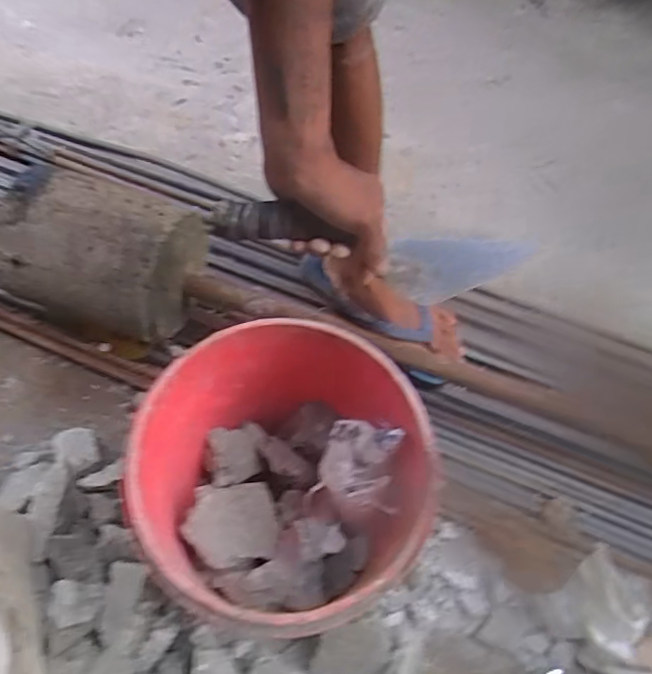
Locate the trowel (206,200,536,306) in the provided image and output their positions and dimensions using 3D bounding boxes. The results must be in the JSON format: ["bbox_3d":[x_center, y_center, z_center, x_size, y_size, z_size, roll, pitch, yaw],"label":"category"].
[{"bbox_3d":[0.039,-0.065,0.472,0.257,0.063,0.075,6,56,-18],"label":"trowel"}]

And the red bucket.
[{"bbox_3d":[-0.036,0.131,0.488,0.208,0.183,0.213,2,57,-3],"label":"red bucket"}]

